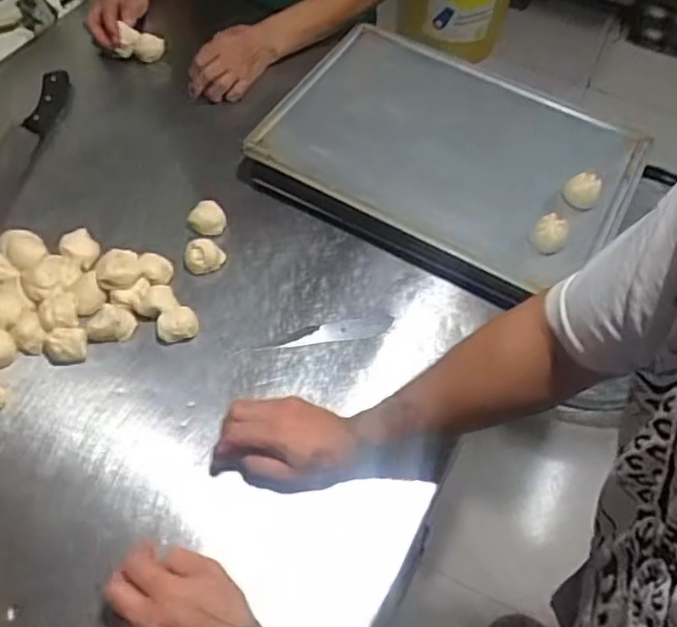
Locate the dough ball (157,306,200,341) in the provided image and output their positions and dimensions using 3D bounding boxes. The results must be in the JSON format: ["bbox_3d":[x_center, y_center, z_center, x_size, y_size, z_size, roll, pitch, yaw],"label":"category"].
[{"bbox_3d":[-0.186,0.016,0.737,0.044,0.034,0.036,-29,65,-20],"label":"dough ball"}]

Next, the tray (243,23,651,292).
[{"bbox_3d":[0.152,-0.227,0.847,0.454,0.042,0.318,25,61,14],"label":"tray"}]

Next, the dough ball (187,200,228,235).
[{"bbox_3d":[-0.171,-0.122,0.822,0.046,0.028,0.042,2,59,-3],"label":"dough ball"}]

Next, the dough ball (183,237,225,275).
[{"bbox_3d":[-0.168,-0.073,0.790,0.049,0.039,0.036,-13,61,-12],"label":"dough ball"}]

